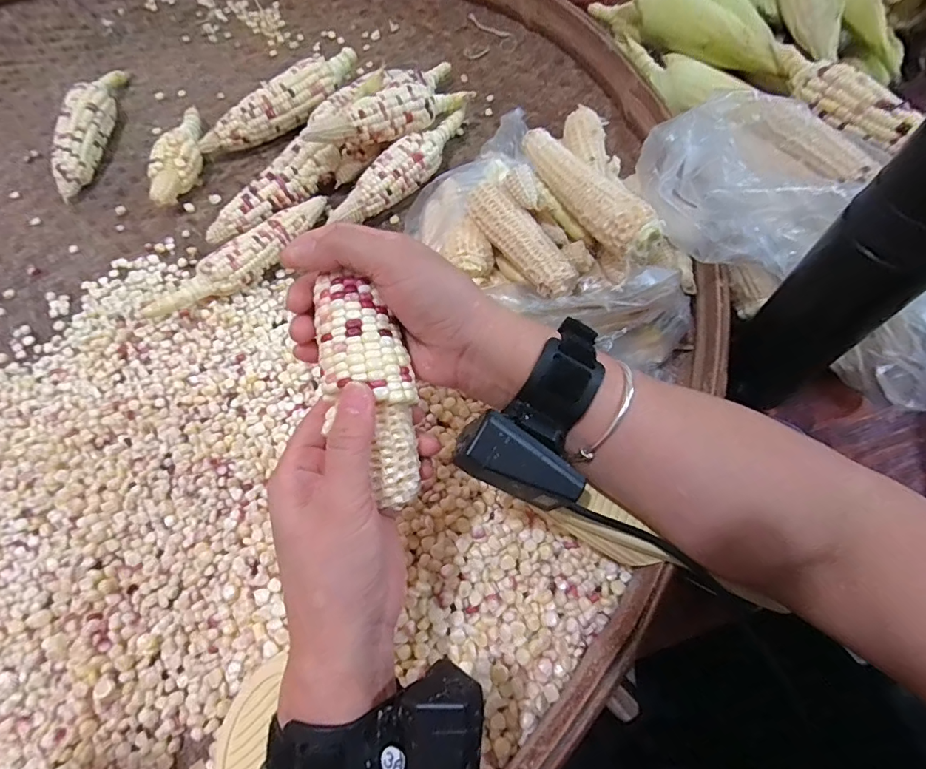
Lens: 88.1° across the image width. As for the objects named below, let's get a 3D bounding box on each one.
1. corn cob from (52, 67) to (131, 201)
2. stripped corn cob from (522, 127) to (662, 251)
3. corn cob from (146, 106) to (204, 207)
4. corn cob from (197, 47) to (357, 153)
[{"bbox_3d":[-0.476,-0.339,0.615,0.040,0.050,0.246,-9,63,-2],"label":"corn cob"},{"bbox_3d":[0.090,-0.156,0.365,0.032,0.039,0.158,-23,64,-8],"label":"stripped corn cob"},{"bbox_3d":[-0.337,-0.280,0.577,0.044,0.051,0.166,-9,63,-2],"label":"corn cob"},{"bbox_3d":[-0.218,-0.347,0.591,0.221,0.046,0.044,-39,67,-16],"label":"corn cob"}]

